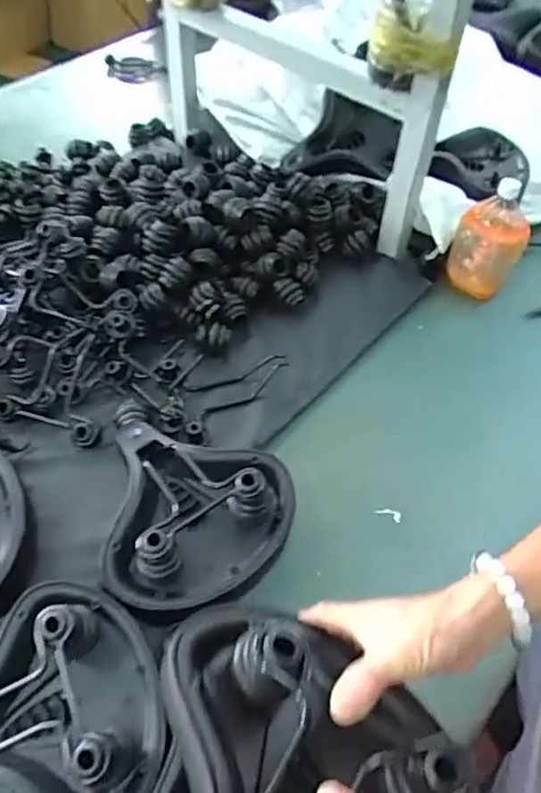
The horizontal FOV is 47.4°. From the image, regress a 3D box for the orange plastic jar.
[{"bbox_3d":[0.367,-0.256,1.042,0.111,0.182,0.105,1,52,-2],"label":"orange plastic jar"}]

